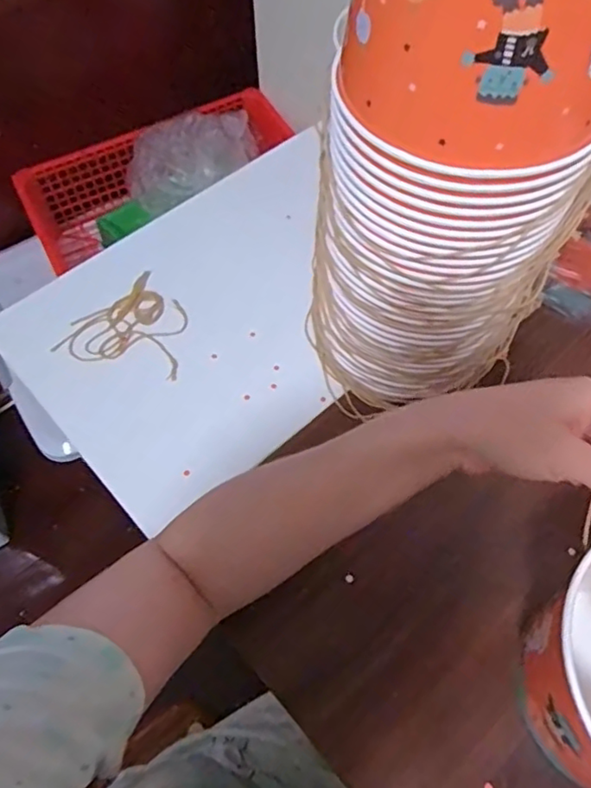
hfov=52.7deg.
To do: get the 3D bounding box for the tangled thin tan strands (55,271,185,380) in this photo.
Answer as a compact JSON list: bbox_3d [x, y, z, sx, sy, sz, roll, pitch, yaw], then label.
[{"bbox_3d":[-0.151,-0.069,0.557,0.111,0.007,0.100,12,62,7],"label":"tangled thin tan strands"}]

